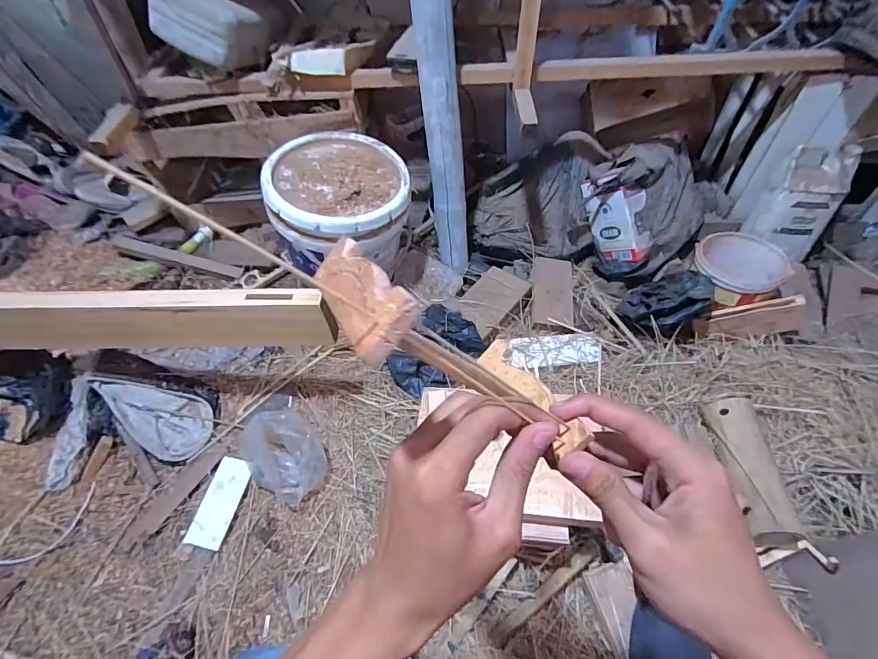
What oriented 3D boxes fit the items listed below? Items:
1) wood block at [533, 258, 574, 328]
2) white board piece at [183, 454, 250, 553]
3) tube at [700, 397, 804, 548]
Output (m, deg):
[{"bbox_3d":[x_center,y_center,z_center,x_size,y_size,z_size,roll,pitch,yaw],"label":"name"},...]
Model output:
[{"bbox_3d":[0.297,-0.097,1.104,0.097,0.019,0.203,1,60,13],"label":"wood block"},{"bbox_3d":[-0.417,0.326,0.808,0.066,0.012,0.158,12,58,1],"label":"white board piece"},{"bbox_3d":[0.539,0.232,0.735,0.089,0.061,0.244,-2,50,2],"label":"tube"}]

